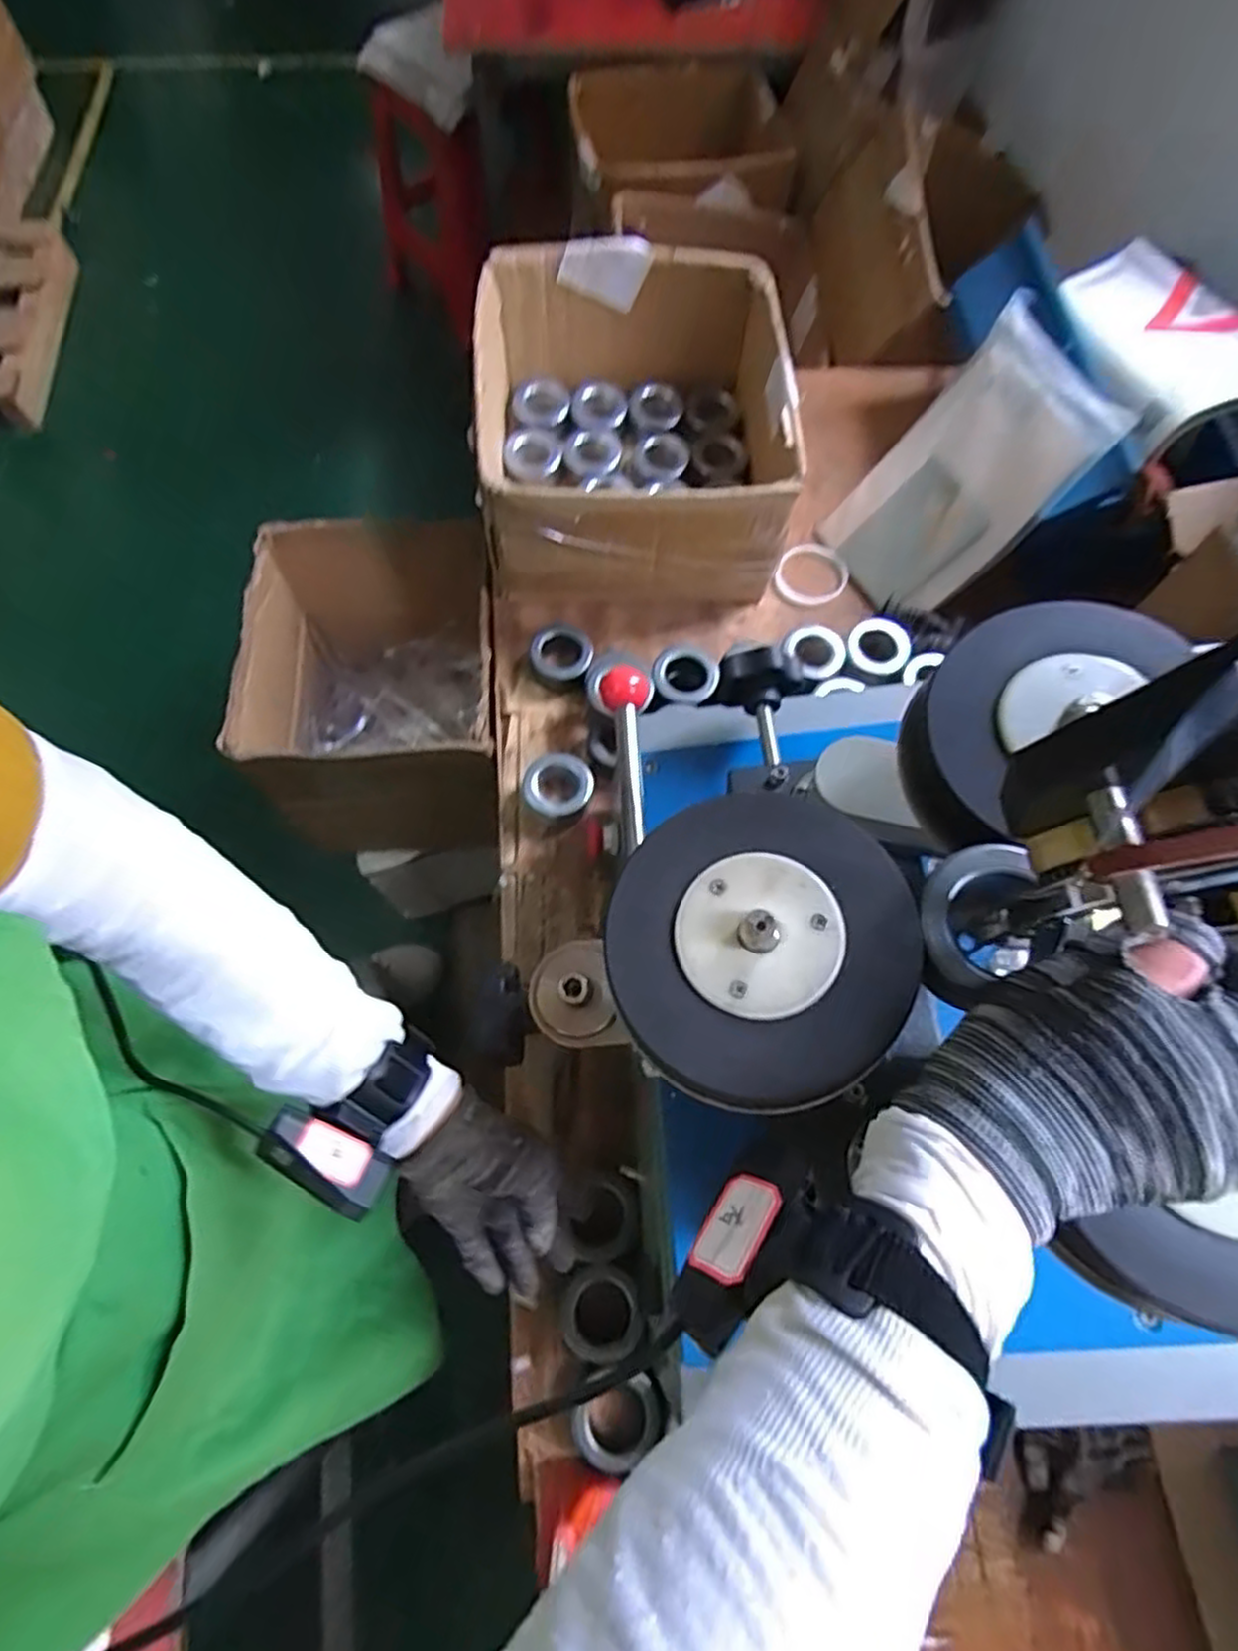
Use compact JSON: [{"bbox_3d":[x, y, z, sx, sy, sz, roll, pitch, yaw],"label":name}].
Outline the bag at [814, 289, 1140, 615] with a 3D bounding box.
[{"bbox_3d":[0.369,-0.381,0.829,0.028,0.282,0.193,-3,60,-46],"label":"bag"}]

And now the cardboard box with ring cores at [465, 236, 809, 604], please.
[{"bbox_3d":[0.010,-0.437,0.843,0.322,0.182,0.331,-1,69,-1],"label":"cardboard box with ring cores"}]

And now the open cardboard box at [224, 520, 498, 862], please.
[{"bbox_3d":[-0.303,-0.164,0.987,0.305,0.312,0.315,1,69,-1],"label":"open cardboard box"}]

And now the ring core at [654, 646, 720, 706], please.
[{"bbox_3d":[0.069,-0.155,0.776,0.065,0.017,0.070,0,69,-1],"label":"ring core"}]

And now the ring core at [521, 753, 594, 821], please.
[{"bbox_3d":[-0.062,-0.038,0.775,0.066,0.045,0.061,0,69,-1],"label":"ring core"}]

